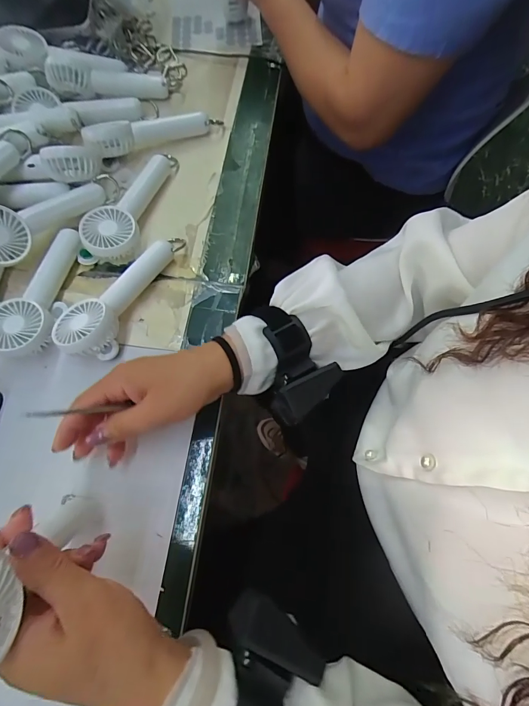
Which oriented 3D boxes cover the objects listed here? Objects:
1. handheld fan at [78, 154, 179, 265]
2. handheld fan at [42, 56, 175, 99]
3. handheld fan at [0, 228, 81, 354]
[{"bbox_3d":[-0.151,-0.172,0.395,0.054,0.029,0.162,14,71,6],"label":"handheld fan"},{"bbox_3d":[-0.199,-0.343,0.450,0.147,0.050,0.034,4,70,6],"label":"handheld fan"},{"bbox_3d":[-0.231,-0.063,0.360,0.058,0.036,0.146,5,70,4],"label":"handheld fan"}]

